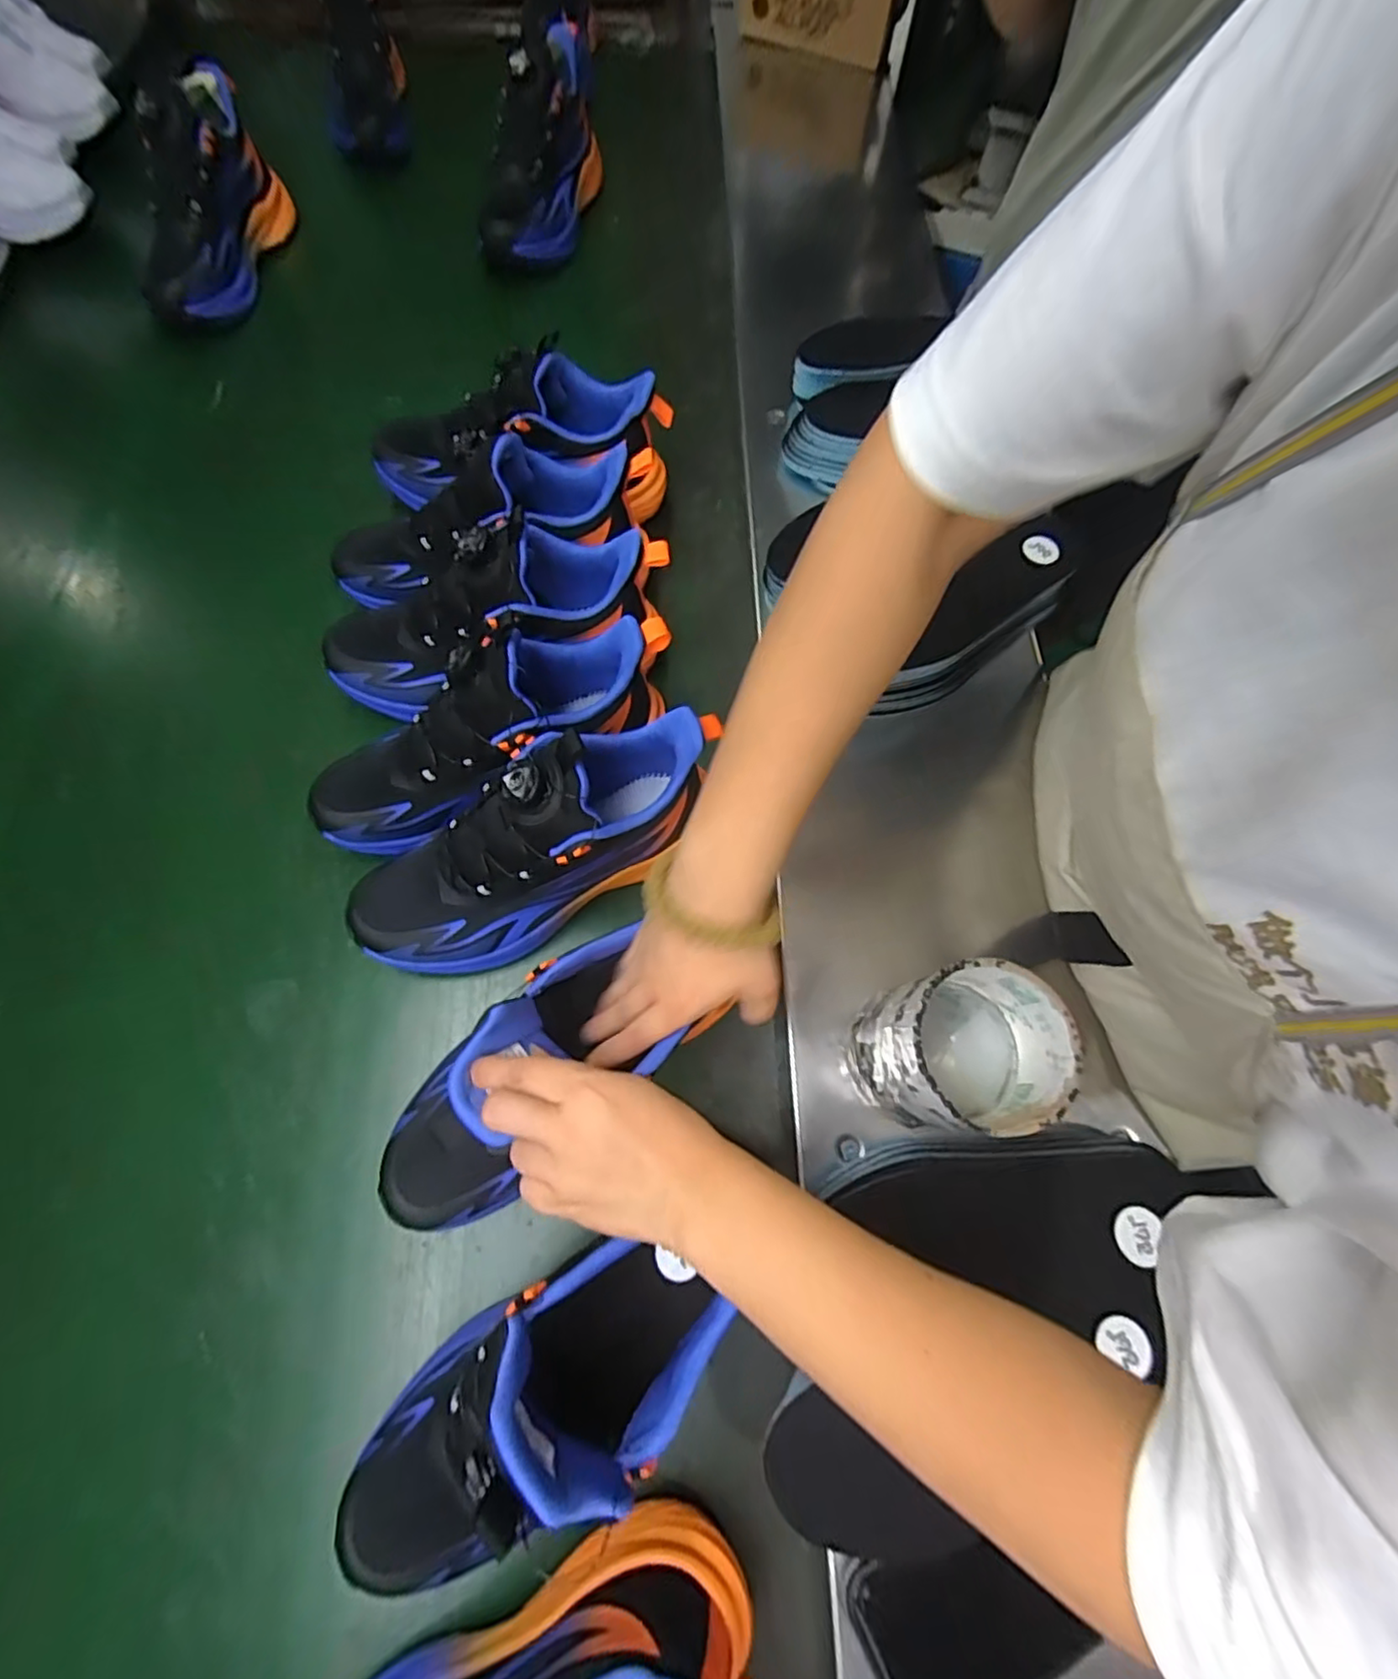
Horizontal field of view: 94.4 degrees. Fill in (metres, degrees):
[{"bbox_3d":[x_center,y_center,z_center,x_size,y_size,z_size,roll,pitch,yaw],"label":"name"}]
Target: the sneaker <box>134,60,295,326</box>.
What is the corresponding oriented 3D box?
[{"bbox_3d":[-0.495,-0.637,0.642,0.081,0.122,0.222,8,66,-2],"label":"sneaker"}]

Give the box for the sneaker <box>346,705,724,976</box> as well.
[{"bbox_3d":[-0.102,0.002,0.427,0.256,0.129,0.084,-27,71,-16],"label":"sneaker"}]

